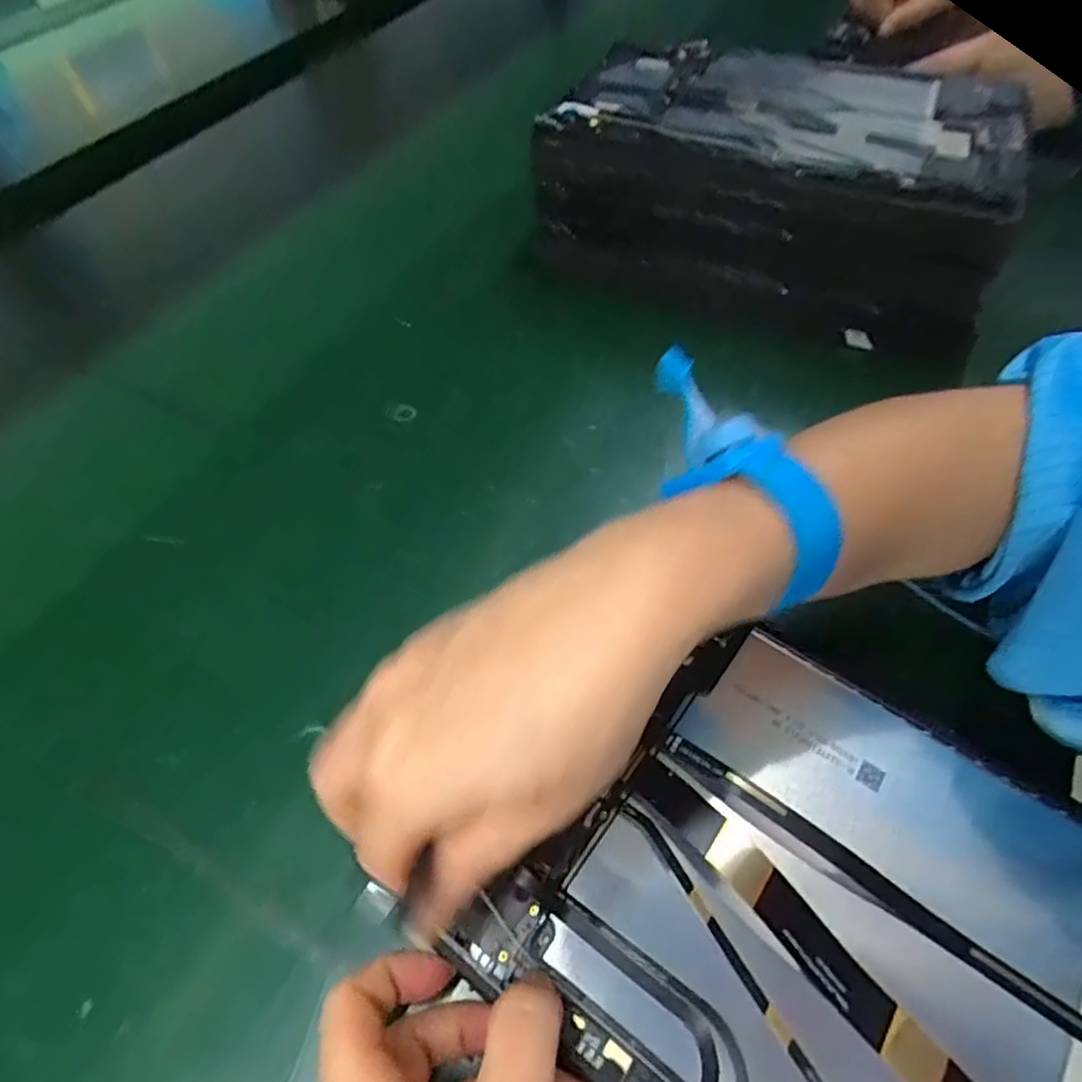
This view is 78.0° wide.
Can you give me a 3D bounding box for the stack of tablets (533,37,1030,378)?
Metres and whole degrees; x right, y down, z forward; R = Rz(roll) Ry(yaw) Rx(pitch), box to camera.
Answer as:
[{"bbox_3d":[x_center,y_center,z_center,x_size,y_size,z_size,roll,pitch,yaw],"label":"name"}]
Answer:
[{"bbox_3d":[0.135,-0.208,0.391,0.248,0.086,0.156,19,59,14],"label":"stack of tablets"}]

